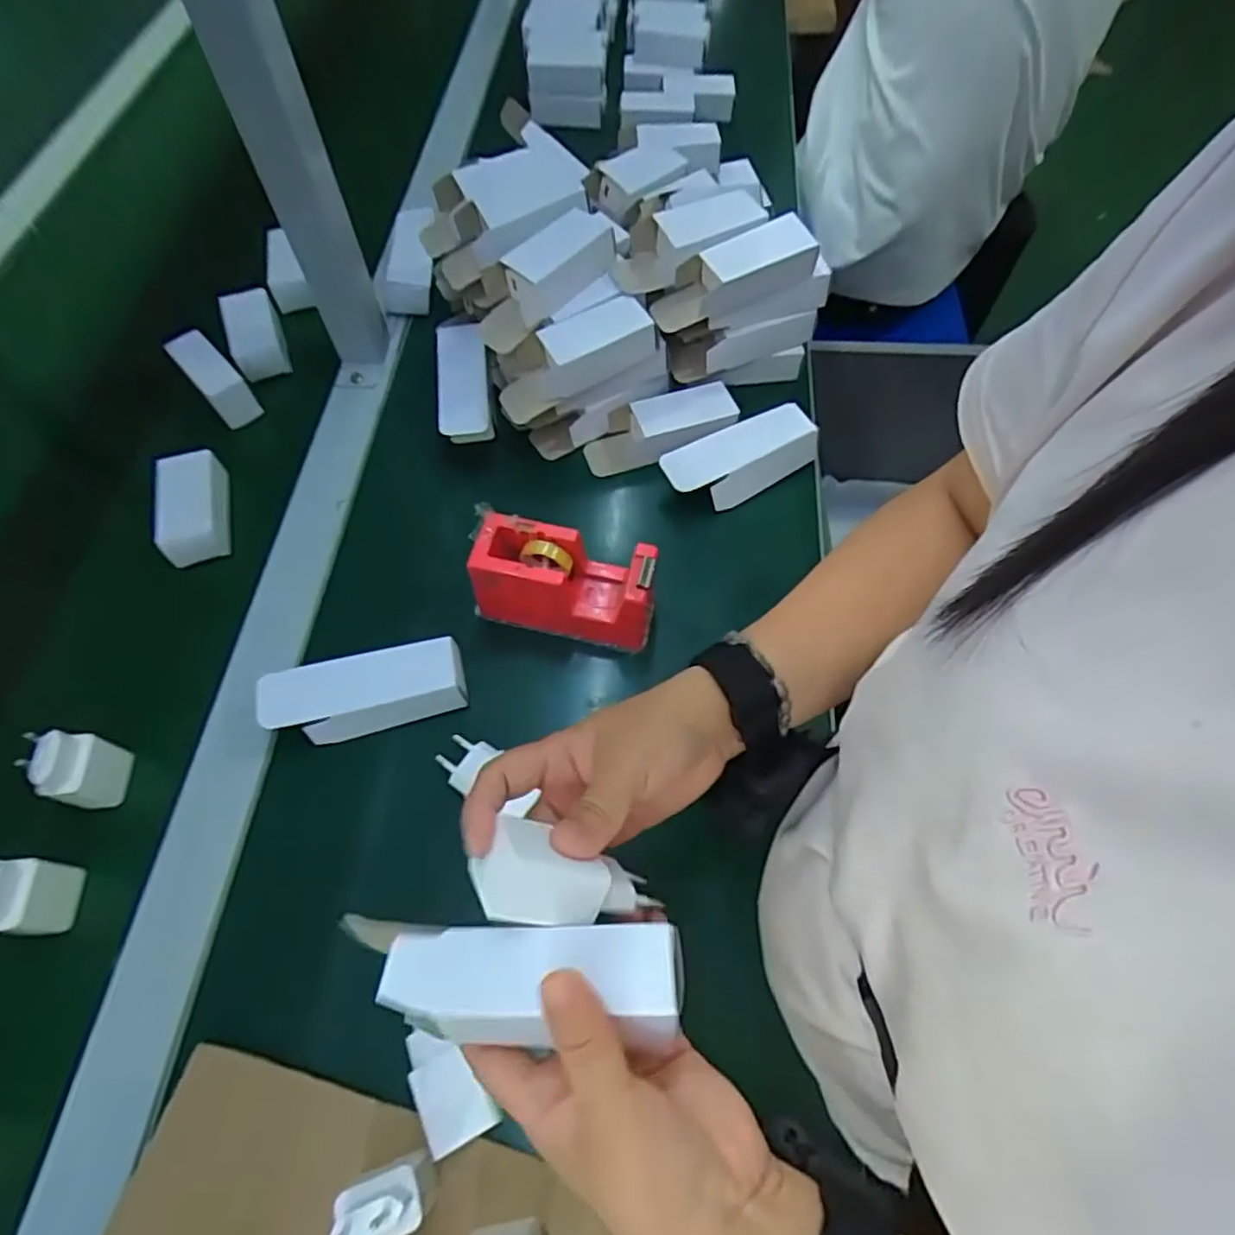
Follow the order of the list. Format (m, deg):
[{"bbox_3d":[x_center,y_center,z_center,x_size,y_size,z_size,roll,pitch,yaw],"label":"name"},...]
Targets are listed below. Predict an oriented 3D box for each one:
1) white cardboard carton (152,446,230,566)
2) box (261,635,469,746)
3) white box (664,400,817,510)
[{"bbox_3d":[-0.357,-0.093,0.575,0.050,0.033,0.090,-17,63,-9],"label":"white cardboard carton"},{"bbox_3d":[-0.177,0.051,0.484,0.134,0.035,0.048,-16,63,-9],"label":"box"},{"bbox_3d":[0.106,-0.137,0.591,0.136,0.031,0.054,-26,65,-14],"label":"white box"}]

